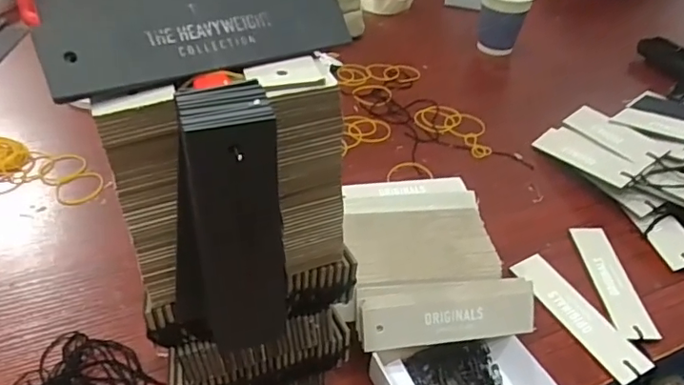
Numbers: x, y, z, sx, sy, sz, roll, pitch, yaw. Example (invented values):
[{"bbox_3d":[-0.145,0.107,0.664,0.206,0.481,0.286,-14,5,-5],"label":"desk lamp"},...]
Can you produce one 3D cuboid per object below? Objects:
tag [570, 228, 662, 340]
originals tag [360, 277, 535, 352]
[{"bbox_3d":[0.239,0.077,0.482,0.033,0.007,0.122,-1,41,-1],"label":"tag"},{"bbox_3d":[0.077,0.088,0.393,0.126,0.005,0.039,-6,84,-9],"label":"originals tag"}]

